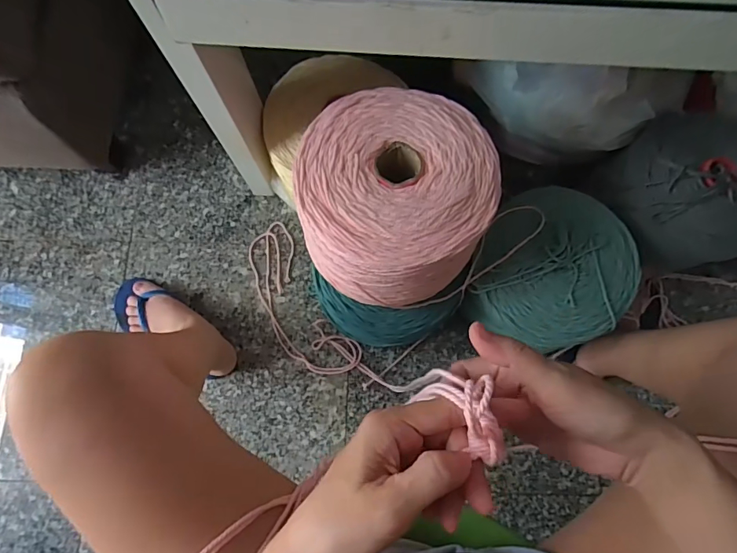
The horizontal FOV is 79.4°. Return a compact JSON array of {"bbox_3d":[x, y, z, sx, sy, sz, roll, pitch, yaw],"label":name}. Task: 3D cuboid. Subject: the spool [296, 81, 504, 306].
[{"bbox_3d":[0.032,-0.092,0.523,0.206,0.130,0.217,0,75,0],"label":"spool"}]

